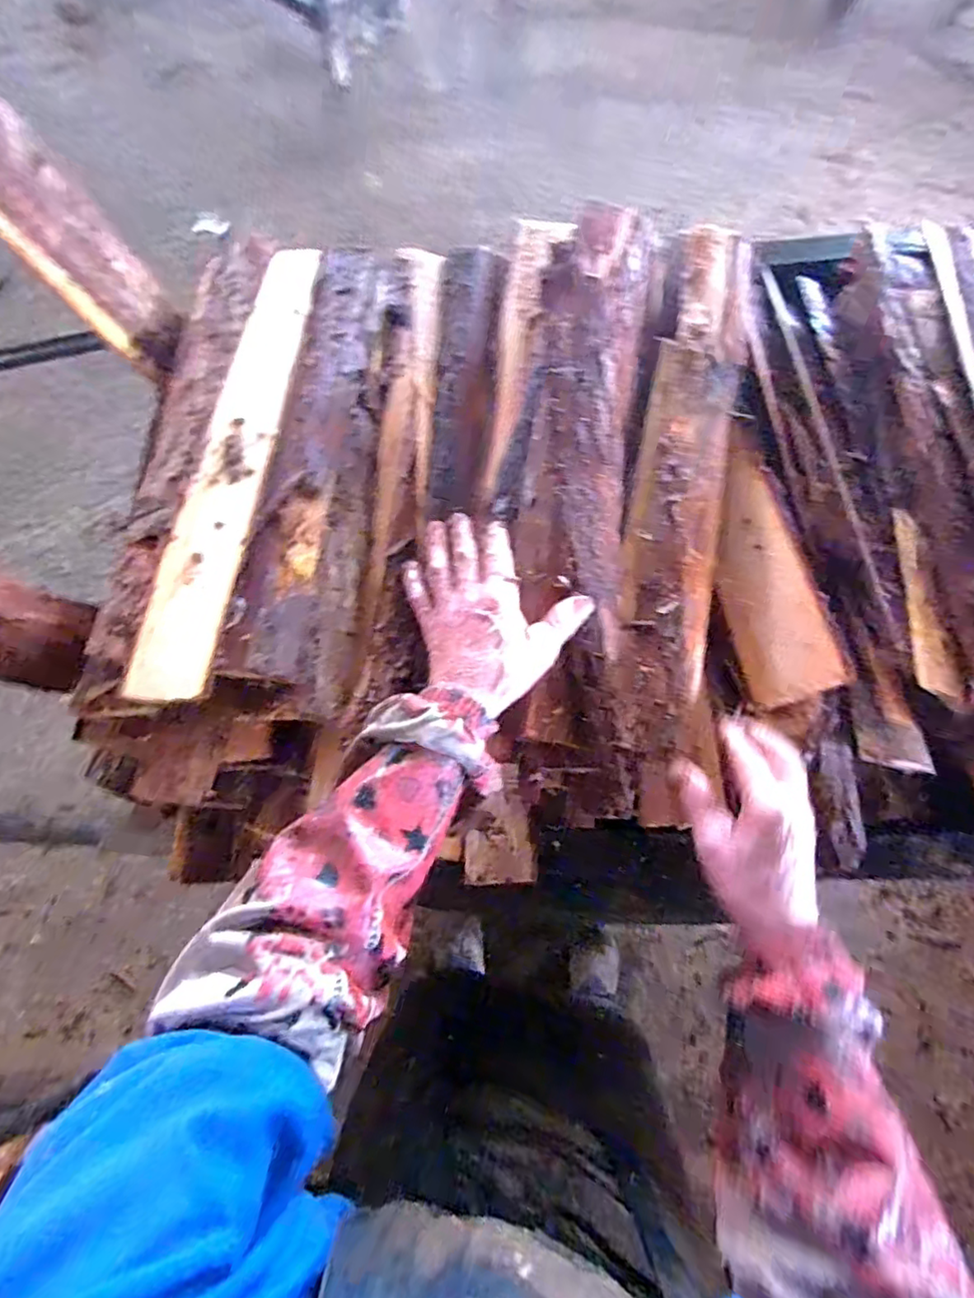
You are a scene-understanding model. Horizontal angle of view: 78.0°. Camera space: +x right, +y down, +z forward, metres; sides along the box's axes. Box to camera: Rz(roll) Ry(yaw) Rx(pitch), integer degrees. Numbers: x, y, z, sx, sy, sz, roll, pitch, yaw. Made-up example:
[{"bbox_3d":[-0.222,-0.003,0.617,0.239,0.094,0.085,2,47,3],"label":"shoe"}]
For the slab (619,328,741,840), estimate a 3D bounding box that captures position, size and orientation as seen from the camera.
[{"bbox_3d":[0.150,-0.068,0.487,0.077,0.037,0.397,11,72,1],"label":"slab"}]

